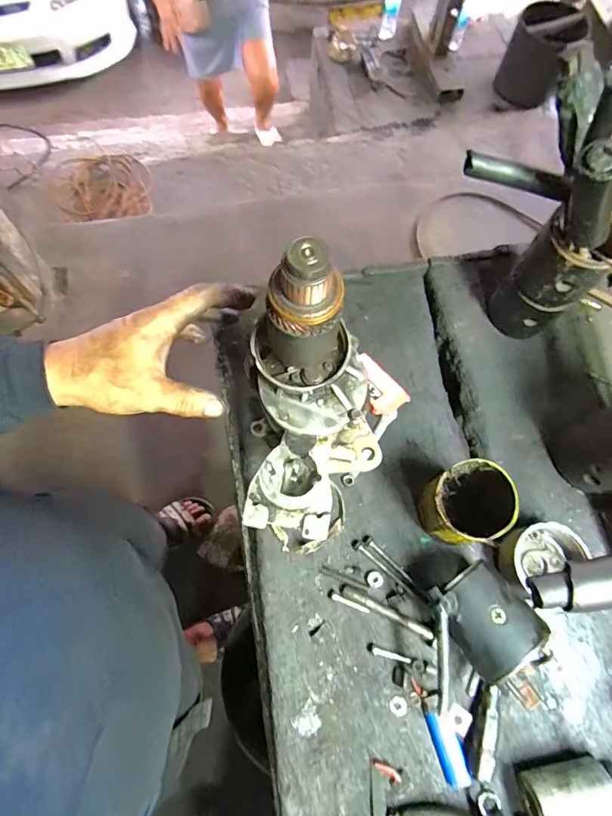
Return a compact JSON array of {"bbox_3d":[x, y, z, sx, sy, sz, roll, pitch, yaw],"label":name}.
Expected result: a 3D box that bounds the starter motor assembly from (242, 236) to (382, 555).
[{"bbox_3d":[0.010,0.028,0.391,0.104,0.317,0.150,2,72,0],"label":"starter motor assembly"}]

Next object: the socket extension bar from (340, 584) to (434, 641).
[{"bbox_3d":[0.087,0.222,0.501,0.104,0.016,0.012,25,73,7],"label":"socket extension bar"}]

